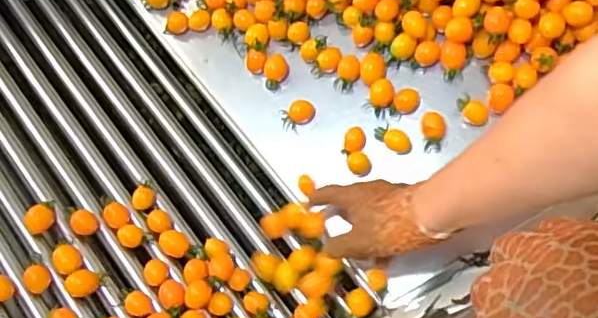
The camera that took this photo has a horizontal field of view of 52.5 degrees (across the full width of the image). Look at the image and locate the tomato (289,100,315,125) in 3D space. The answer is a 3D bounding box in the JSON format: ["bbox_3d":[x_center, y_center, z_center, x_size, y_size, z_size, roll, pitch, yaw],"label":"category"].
[{"bbox_3d":[0.003,-0.050,0.646,0.027,0.020,0.020,1,72,0],"label":"tomato"}]

